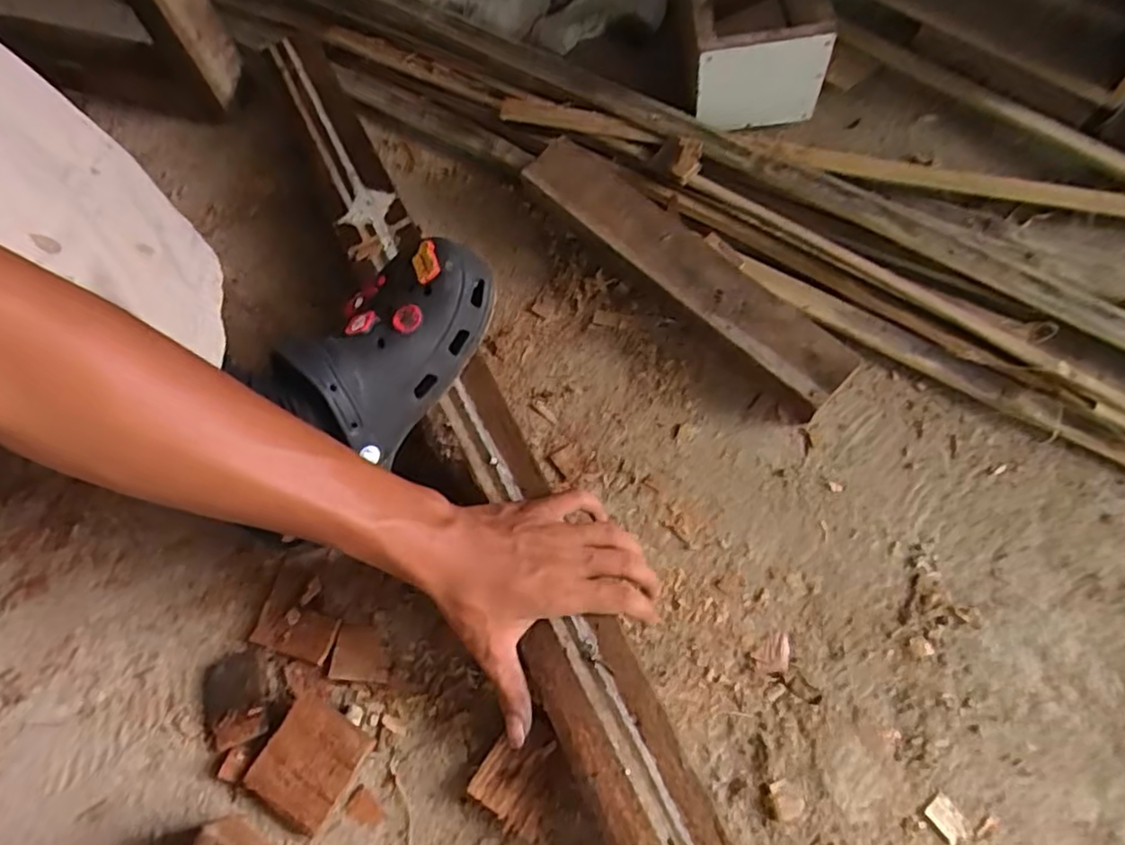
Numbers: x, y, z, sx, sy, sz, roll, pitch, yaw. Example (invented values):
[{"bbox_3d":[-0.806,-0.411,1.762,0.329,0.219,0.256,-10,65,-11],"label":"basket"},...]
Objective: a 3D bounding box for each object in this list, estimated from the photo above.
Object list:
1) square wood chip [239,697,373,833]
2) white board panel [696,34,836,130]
[{"bbox_3d":[-0.167,0.224,0.425,0.059,0.017,0.066,28,69,13],"label":"square wood chip"},{"bbox_3d":[0.195,-0.331,0.641,0.127,0.100,0.012,-5,63,1],"label":"white board panel"}]

